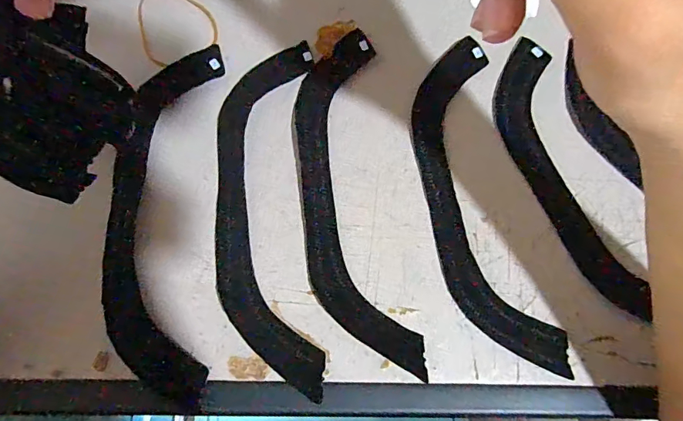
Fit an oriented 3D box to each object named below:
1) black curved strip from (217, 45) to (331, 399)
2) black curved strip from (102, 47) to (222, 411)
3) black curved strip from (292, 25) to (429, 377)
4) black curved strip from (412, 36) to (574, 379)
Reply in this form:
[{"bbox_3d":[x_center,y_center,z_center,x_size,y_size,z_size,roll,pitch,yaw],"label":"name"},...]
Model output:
[{"bbox_3d":[-0.046,-0.003,0.269,0.062,0.011,0.221,-2,73,-4],"label":"black curved strip"},{"bbox_3d":[-0.110,0.000,0.266,0.061,0.013,0.221,-1,78,-1],"label":"black curved strip"},{"bbox_3d":[0.004,-0.012,0.274,0.061,0.012,0.222,-8,79,-2],"label":"black curved strip"},{"bbox_3d":[0.087,-0.006,0.283,0.061,0.007,0.220,-11,74,-7],"label":"black curved strip"}]

